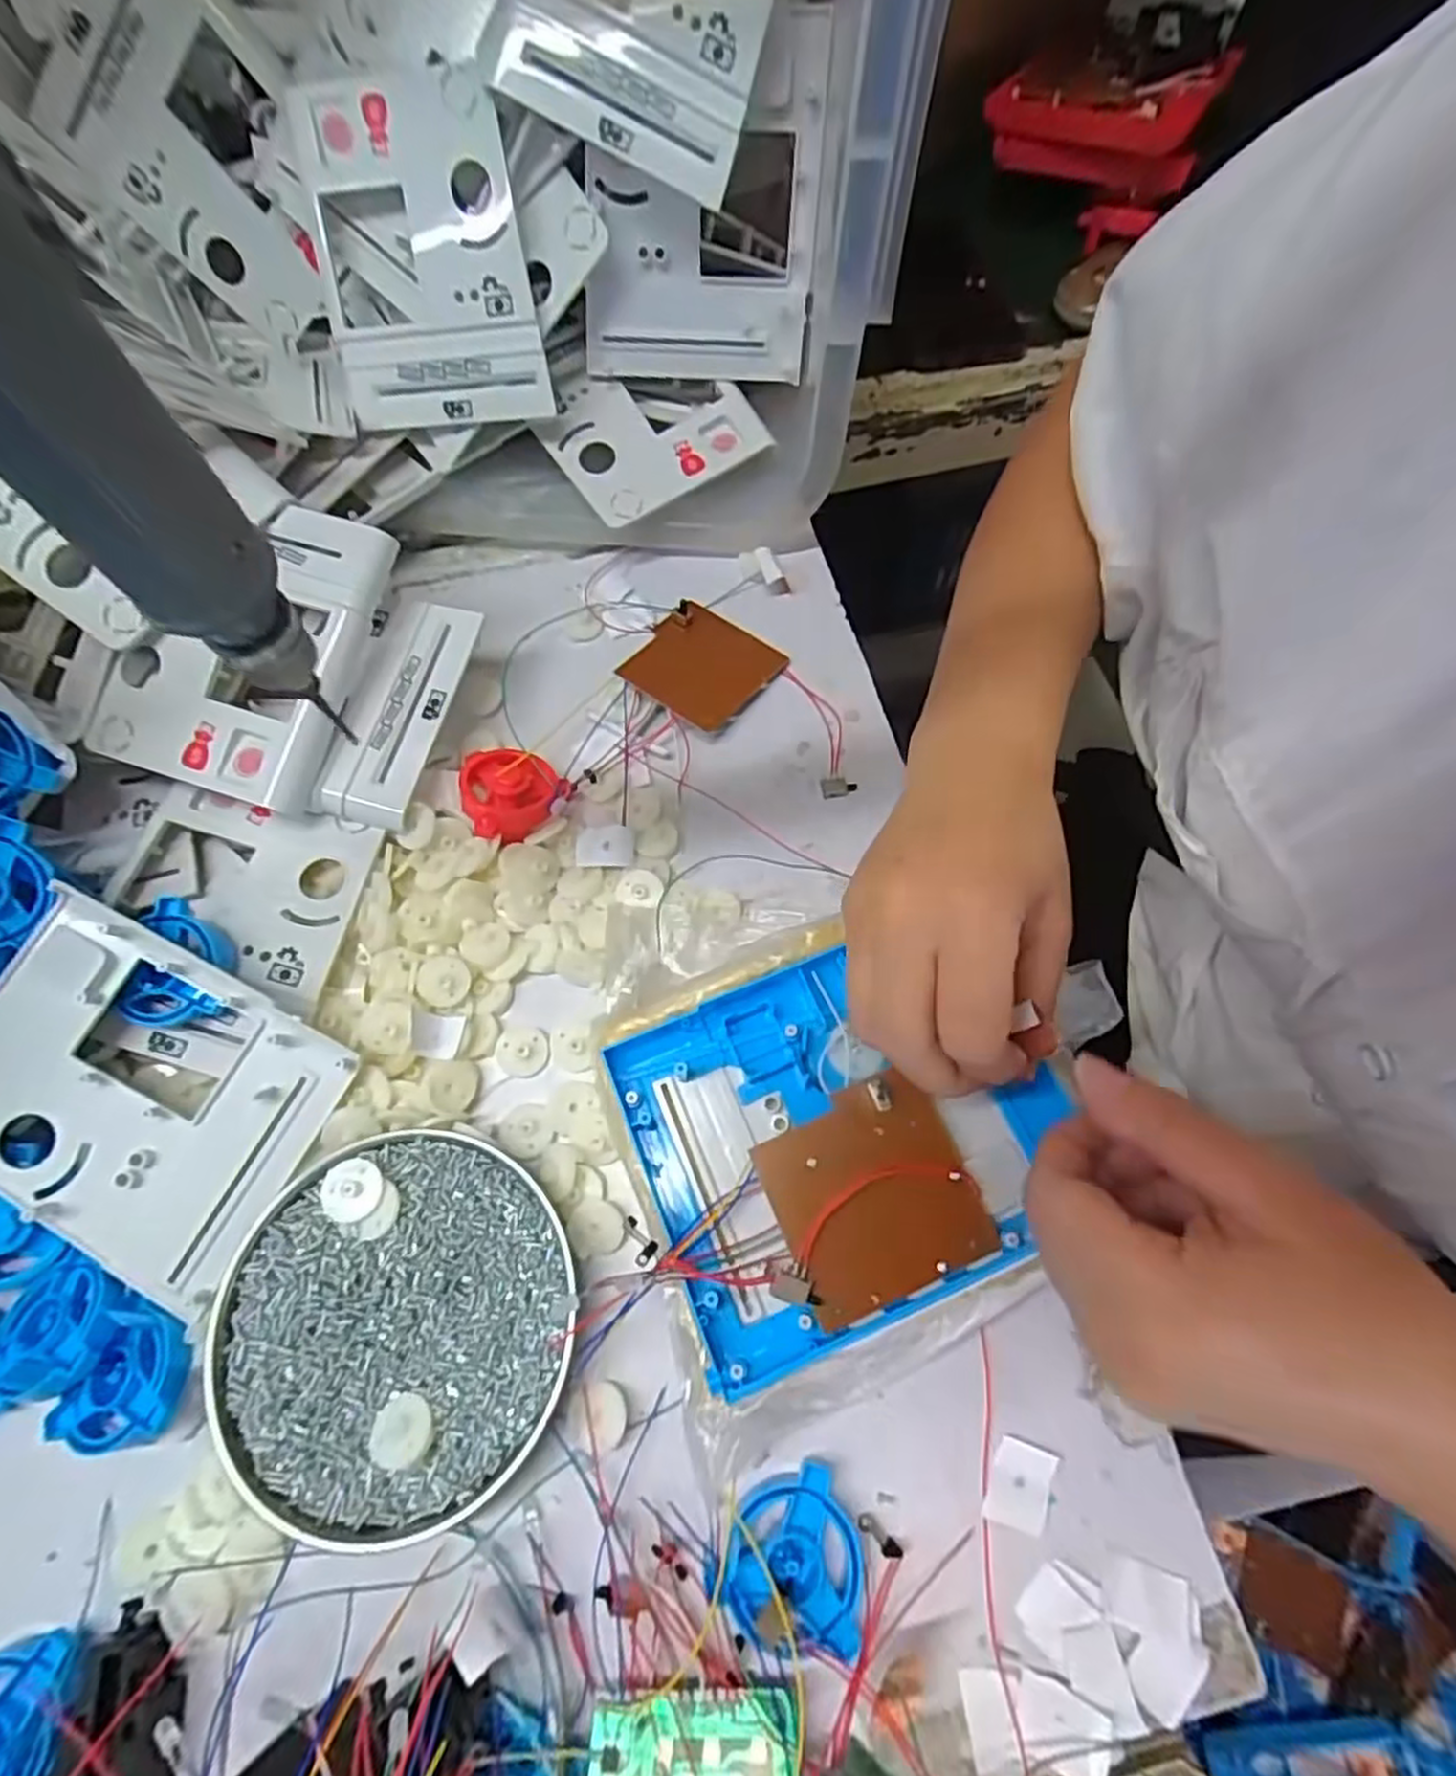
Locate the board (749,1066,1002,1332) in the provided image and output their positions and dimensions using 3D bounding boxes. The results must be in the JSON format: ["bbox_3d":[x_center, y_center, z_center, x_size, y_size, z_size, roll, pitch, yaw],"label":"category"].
[{"bbox_3d":[0.054,0.113,0.288,0.072,0.015,0.072,-19,67,-12],"label":"board"}]

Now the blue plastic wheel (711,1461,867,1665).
[{"bbox_3d":[0.022,0.238,0.273,0.053,0.010,0.051,0,67,0],"label":"blue plastic wheel"}]

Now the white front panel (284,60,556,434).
[{"bbox_3d":[-0.159,-0.322,0.394,0.116,0.147,0.012,-3,25,12],"label":"white front panel"}]

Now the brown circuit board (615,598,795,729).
[{"bbox_3d":[-0.015,-0.125,0.426,0.071,0.005,0.070,35,72,14],"label":"brown circuit board"}]

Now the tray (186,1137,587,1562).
[{"bbox_3d":[-0.130,0.168,0.296,0.135,0.023,0.131,0,67,0],"label":"tray"}]

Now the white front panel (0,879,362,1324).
[{"bbox_3d":[-0.242,0.084,0.311,0.141,0.008,0.115,32,81,-1],"label":"white front panel"}]

